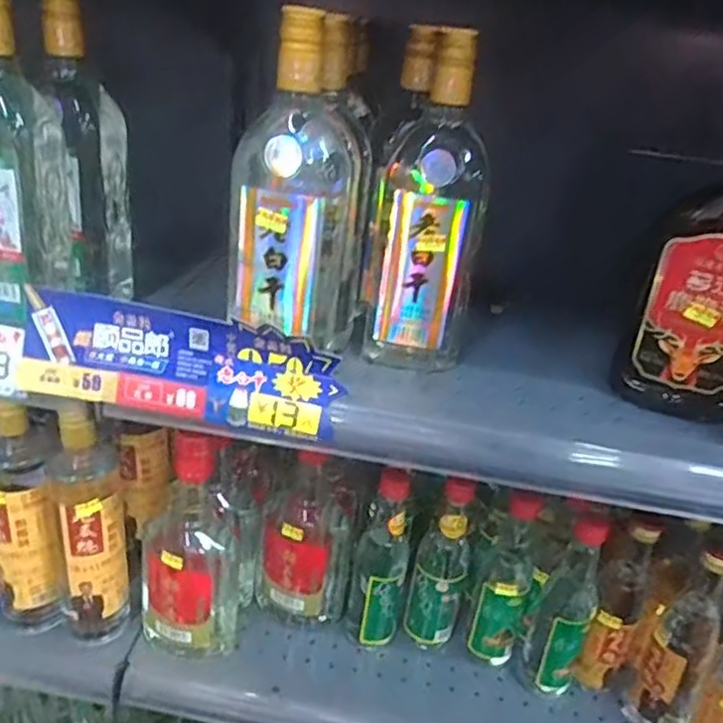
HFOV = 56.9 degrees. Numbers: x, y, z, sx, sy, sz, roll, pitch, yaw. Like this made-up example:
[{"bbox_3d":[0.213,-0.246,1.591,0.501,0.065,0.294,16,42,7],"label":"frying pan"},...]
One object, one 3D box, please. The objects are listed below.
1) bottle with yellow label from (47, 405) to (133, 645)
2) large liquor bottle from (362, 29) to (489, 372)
[{"bbox_3d":[-0.253,0.164,0.630,0.055,0.245,0.054,-15,34,-37],"label":"bottle with yellow label"},{"bbox_3d":[0.052,-0.112,0.522,0.090,0.242,0.056,8,27,3],"label":"large liquor bottle"}]

